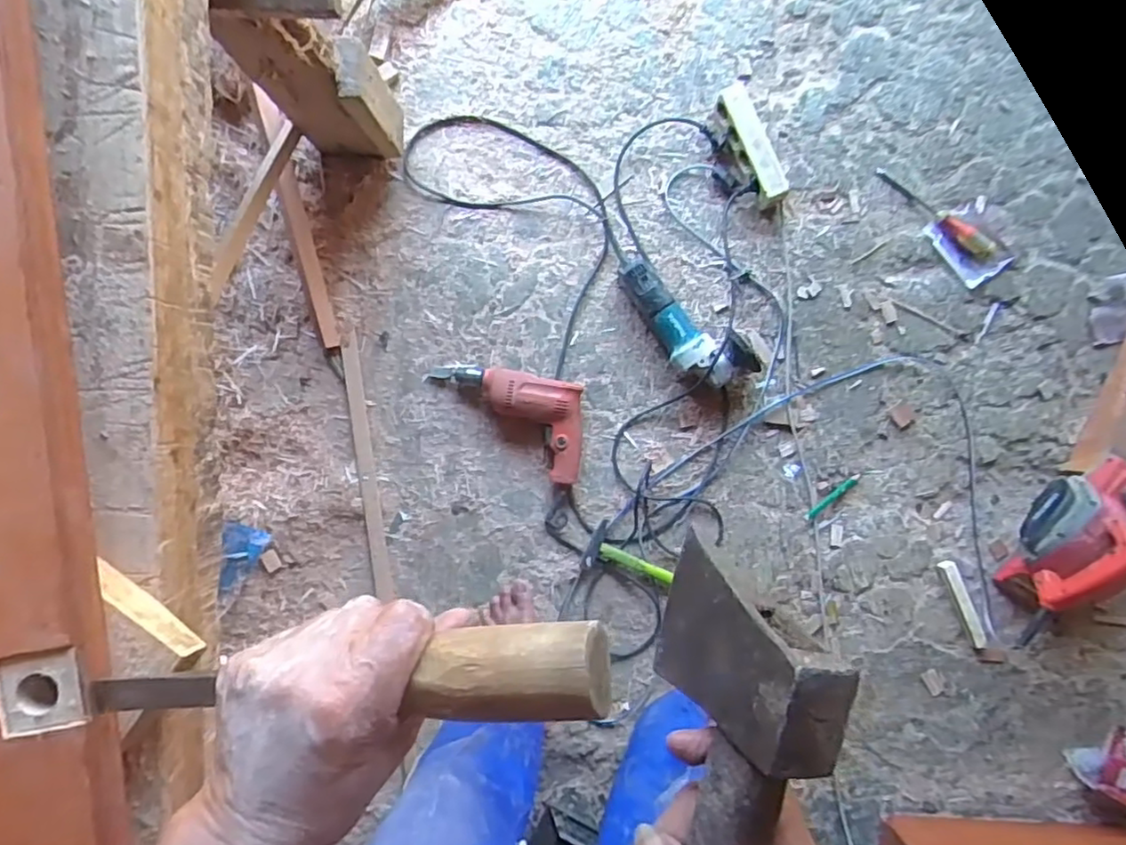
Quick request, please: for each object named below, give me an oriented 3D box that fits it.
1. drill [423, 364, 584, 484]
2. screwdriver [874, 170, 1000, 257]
[{"bbox_3d":[-0.101,-0.002,1.064,0.275,0.057,0.171,9,89,1],"label":"drill"},{"bbox_3d":[0.627,-0.358,1.069,0.228,0.030,0.037,43,89,1],"label":"screwdriver"}]

